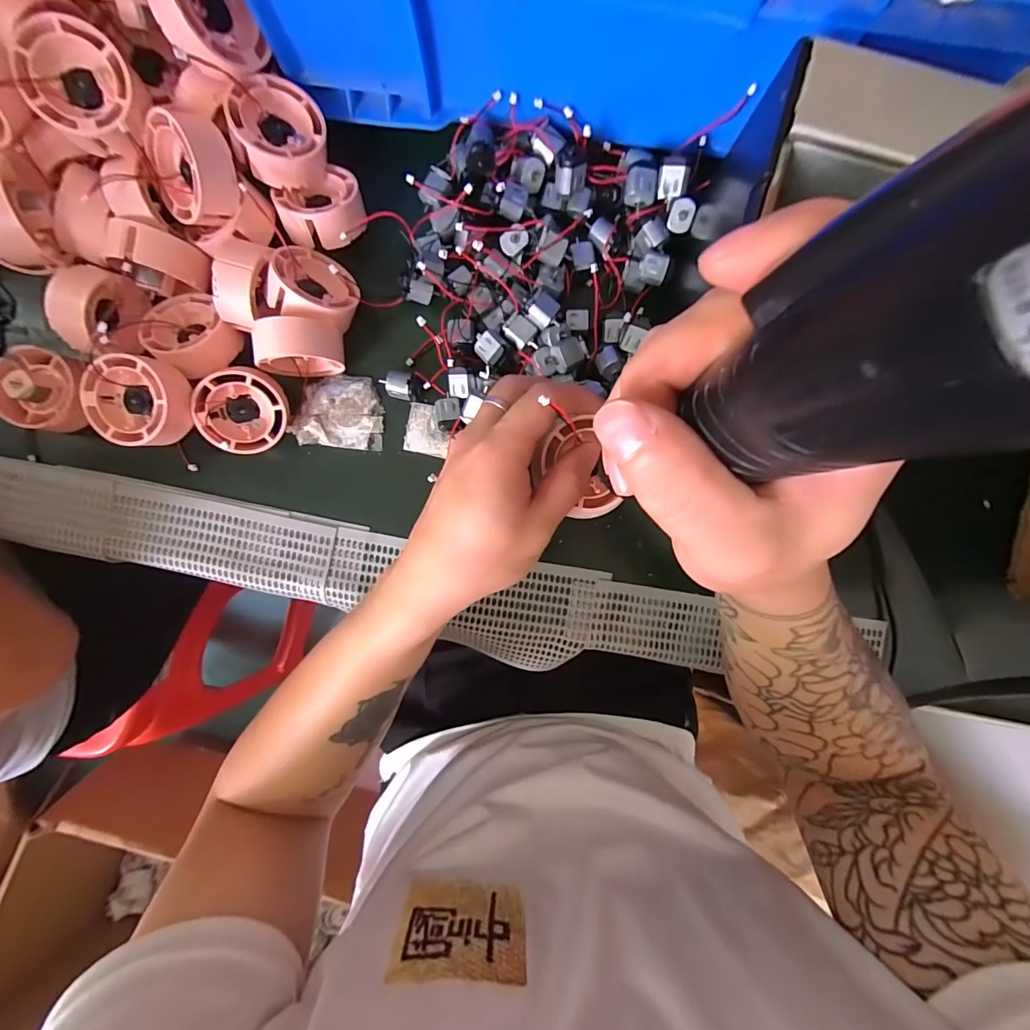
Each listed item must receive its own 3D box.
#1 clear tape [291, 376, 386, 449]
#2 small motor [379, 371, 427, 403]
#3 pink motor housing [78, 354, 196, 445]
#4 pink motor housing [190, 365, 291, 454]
[{"bbox_3d":[-0.129,-0.076,0.332,0.062,0.006,0.051,5,90,-1],"label":"clear tape"},{"bbox_3d":[-0.079,-0.092,0.324,0.030,0.016,0.018,4,90,-1],"label":"small motor"},{"bbox_3d":[-0.239,-0.071,0.288,0.055,0.032,0.054,0,90,-1],"label":"pink motor housing"},{"bbox_3d":[-0.185,-0.072,0.309,0.054,0.026,0.056,12,106,-31],"label":"pink motor housing"}]

